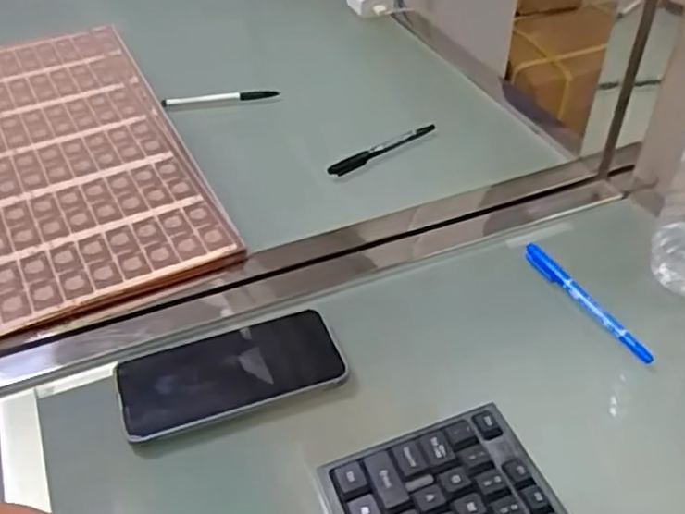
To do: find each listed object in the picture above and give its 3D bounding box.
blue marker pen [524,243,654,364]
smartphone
[{"bbox_3d":[0.192,0.034,0.564,0.014,0.015,0.135,-21,45,-21],"label":"blue marker pen"},{"bbox_3d":[-0.081,0.084,0.515,0.157,0.016,0.079,-14,43,-14],"label":"smartphone"}]

